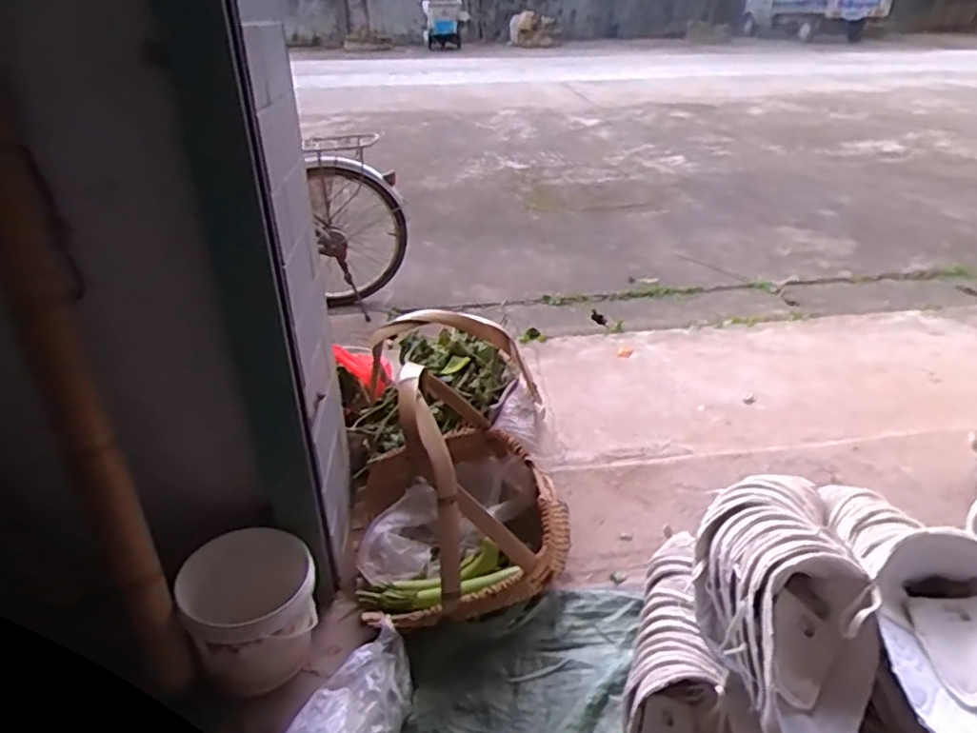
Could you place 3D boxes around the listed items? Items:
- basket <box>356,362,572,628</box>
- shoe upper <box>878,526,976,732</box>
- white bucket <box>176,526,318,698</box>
[{"bbox_3d":[-0.054,0.197,1.134,0.374,0.384,0.379,-8,30,-12],"label":"basket"},{"bbox_3d":[0.475,0.267,0.652,0.142,0.106,0.226,13,32,24],"label":"shoe upper"},{"bbox_3d":[-0.364,0.387,1.003,0.173,0.201,0.171,-1,29,1],"label":"white bucket"}]

